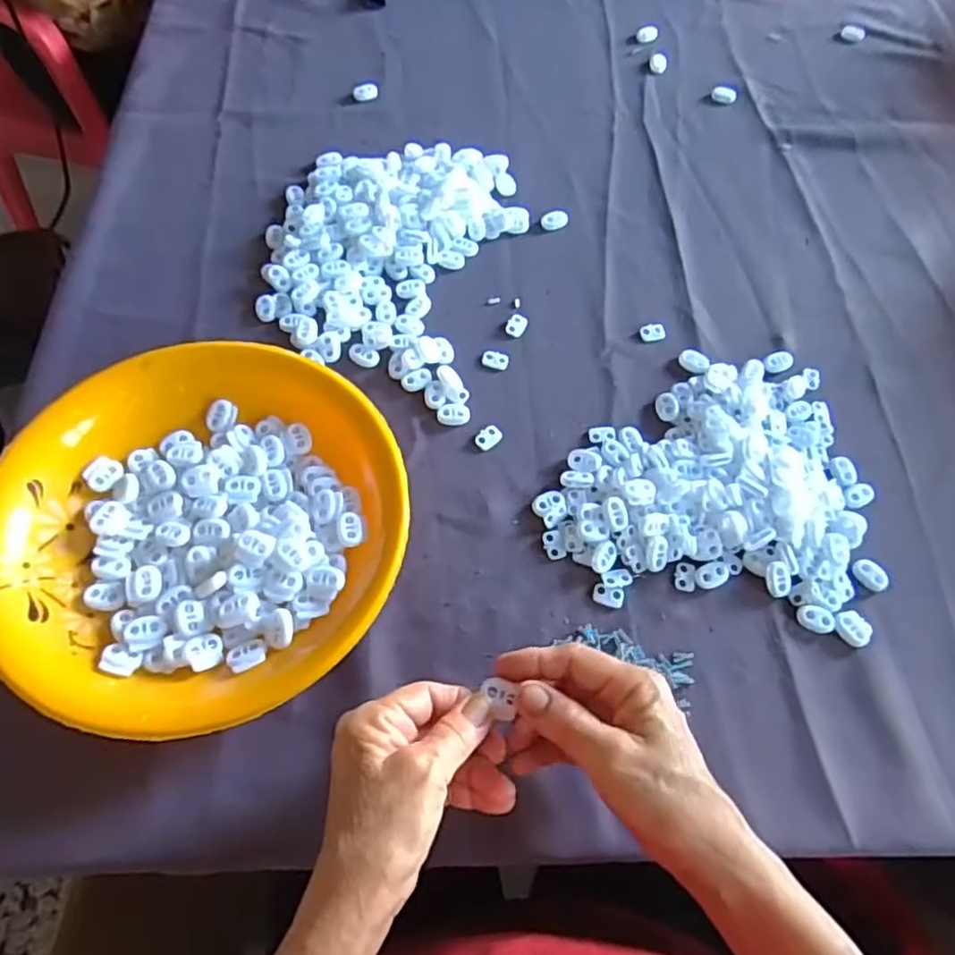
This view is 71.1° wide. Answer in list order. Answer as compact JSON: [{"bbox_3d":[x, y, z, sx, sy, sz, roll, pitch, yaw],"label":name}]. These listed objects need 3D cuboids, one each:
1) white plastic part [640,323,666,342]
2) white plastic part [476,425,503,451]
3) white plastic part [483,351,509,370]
[{"bbox_3d":[0.136,-0.112,0.514,0.020,0.004,0.016,-7,63,-7],"label":"white plastic part"},{"bbox_3d":[0.008,-0.028,0.465,0.019,0.004,0.014,-38,71,-20],"label":"white plastic part"},{"bbox_3d":[0.013,-0.088,0.496,0.020,0.004,0.015,13,63,4],"label":"white plastic part"}]

